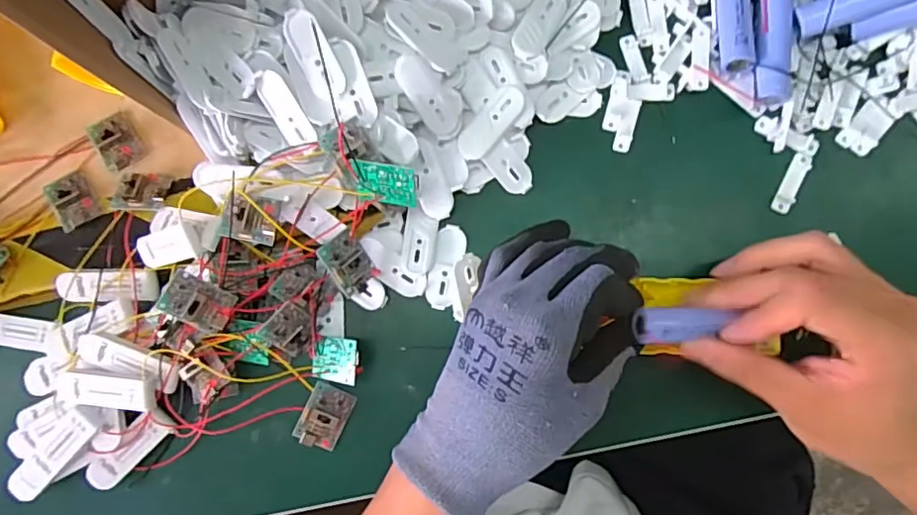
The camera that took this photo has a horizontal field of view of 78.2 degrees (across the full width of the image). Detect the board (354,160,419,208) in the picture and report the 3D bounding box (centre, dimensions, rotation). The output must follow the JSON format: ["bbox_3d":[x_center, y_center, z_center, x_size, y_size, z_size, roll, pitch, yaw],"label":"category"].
[{"bbox_3d":[-0.039,-0.039,0.304,0.032,0.027,0.004,9,42,8],"label":"board"}]

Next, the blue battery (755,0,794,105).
[{"bbox_3d":[0.179,-0.121,0.324,0.019,0.022,0.068,5,85,6],"label":"blue battery"}]

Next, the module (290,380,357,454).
[{"bbox_3d":[-0.080,0.096,0.338,0.026,0.007,0.036,26,79,-14],"label":"module"}]

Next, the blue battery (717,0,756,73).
[{"bbox_3d":[0.158,-0.139,0.324,0.015,0.018,0.067,1,85,5],"label":"blue battery"}]

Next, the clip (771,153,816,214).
[{"bbox_3d":[0.195,-0.043,0.329,0.011,0.004,0.038,27,88,7],"label":"clip"}]

